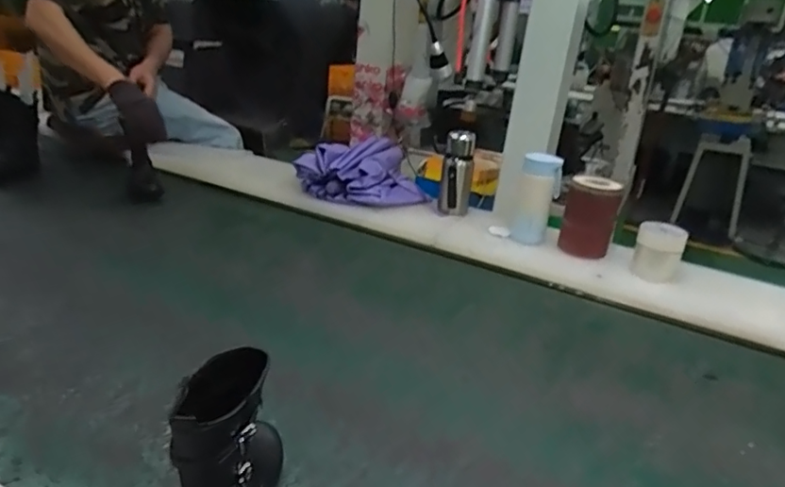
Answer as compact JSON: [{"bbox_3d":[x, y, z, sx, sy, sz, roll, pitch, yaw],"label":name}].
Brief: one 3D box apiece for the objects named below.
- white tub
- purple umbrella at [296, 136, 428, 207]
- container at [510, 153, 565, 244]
[{"bbox_3d":[0.527,0.012,1.112,0.086,0.083,0.095,18,24,28],"label":"white tub"},{"bbox_3d":[-0.072,-0.156,1.343,0.257,0.133,0.212,-13,30,-37],"label":"purple umbrella"},{"bbox_3d":[0.291,-0.086,1.150,0.081,0.181,0.064,12,22,14],"label":"container"}]

